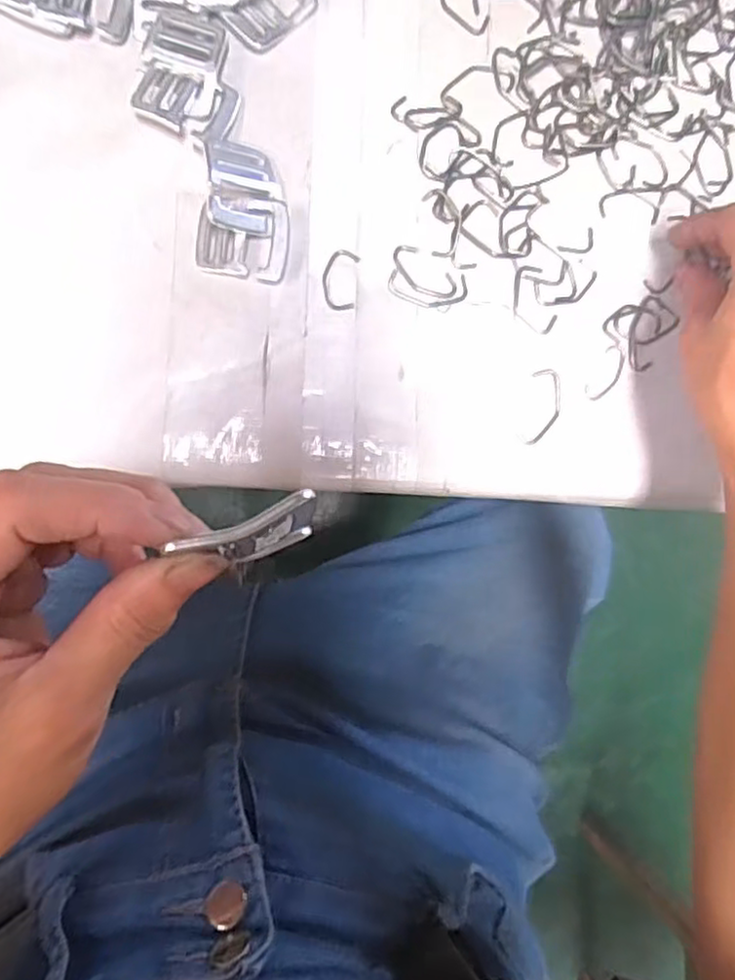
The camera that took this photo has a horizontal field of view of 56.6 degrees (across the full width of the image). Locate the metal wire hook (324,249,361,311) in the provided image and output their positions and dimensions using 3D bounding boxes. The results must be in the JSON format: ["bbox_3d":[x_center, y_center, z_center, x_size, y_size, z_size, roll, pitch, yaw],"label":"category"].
[{"bbox_3d":[-0.013,-0.104,0.336,0.017,0.004,0.030,7,88,-7],"label":"metal wire hook"}]

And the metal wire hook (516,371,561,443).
[{"bbox_3d":[0.090,-0.042,0.348,0.018,0.004,0.040,16,87,-6],"label":"metal wire hook"}]

